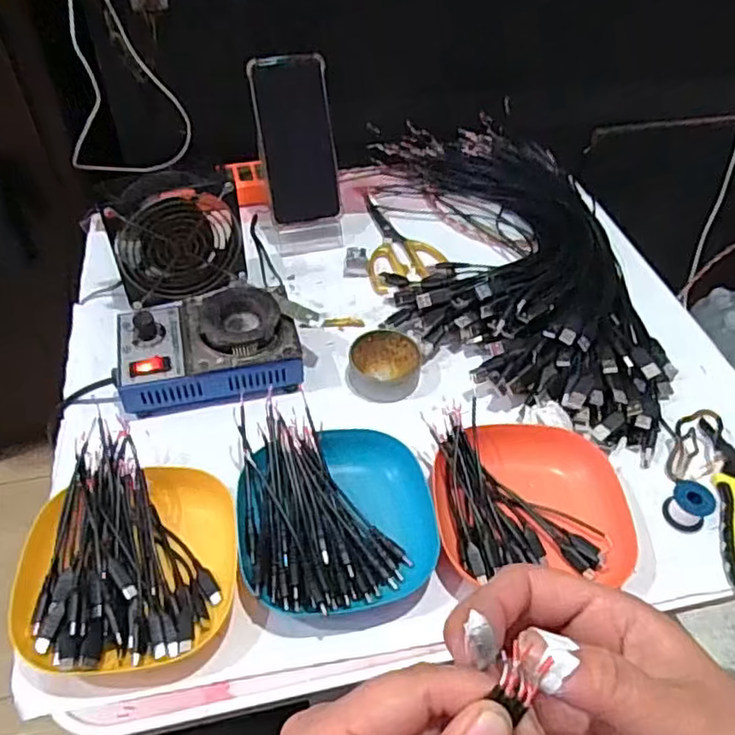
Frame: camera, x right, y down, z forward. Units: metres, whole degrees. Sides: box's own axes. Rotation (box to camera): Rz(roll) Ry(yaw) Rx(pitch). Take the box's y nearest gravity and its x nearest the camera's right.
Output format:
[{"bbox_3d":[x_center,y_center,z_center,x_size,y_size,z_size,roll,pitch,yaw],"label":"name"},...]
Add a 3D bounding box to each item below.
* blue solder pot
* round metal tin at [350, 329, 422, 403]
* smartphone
[{"bbox_3d":[-0.136,-0.021,0.547,0.151,0.056,0.104,-10,50,-11],"label":"blue solder pot"},{"bbox_3d":[0.017,-0.002,0.569,0.063,0.025,0.062,1,49,-2],"label":"round metal tin"},{"bbox_3d":[-0.073,-0.239,0.670,0.078,0.164,0.012,-12,19,-13],"label":"smartphone"}]

